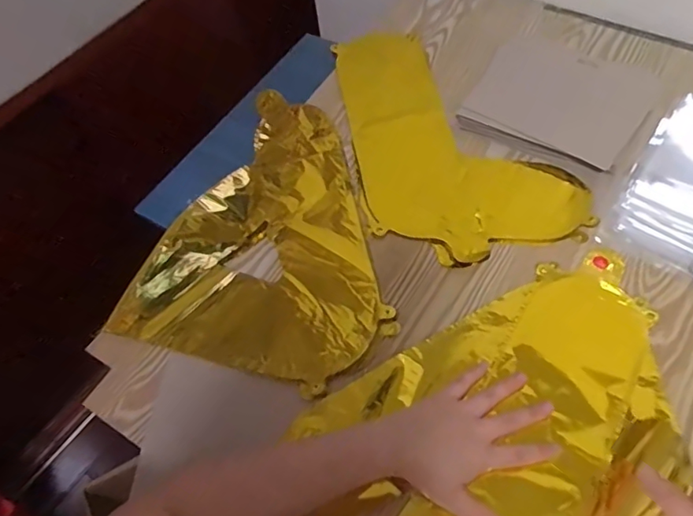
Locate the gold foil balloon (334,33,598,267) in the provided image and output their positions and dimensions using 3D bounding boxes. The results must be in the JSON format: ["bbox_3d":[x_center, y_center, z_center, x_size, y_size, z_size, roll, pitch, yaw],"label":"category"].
[{"bbox_3d":[0.118,-0.160,0.670,0.229,0.013,0.373,-13,58,-2],"label":"gold foil balloon"}]

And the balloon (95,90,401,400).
[{"bbox_3d":[-0.067,-0.042,0.610,0.273,0.018,0.348,14,61,15],"label":"balloon"}]

